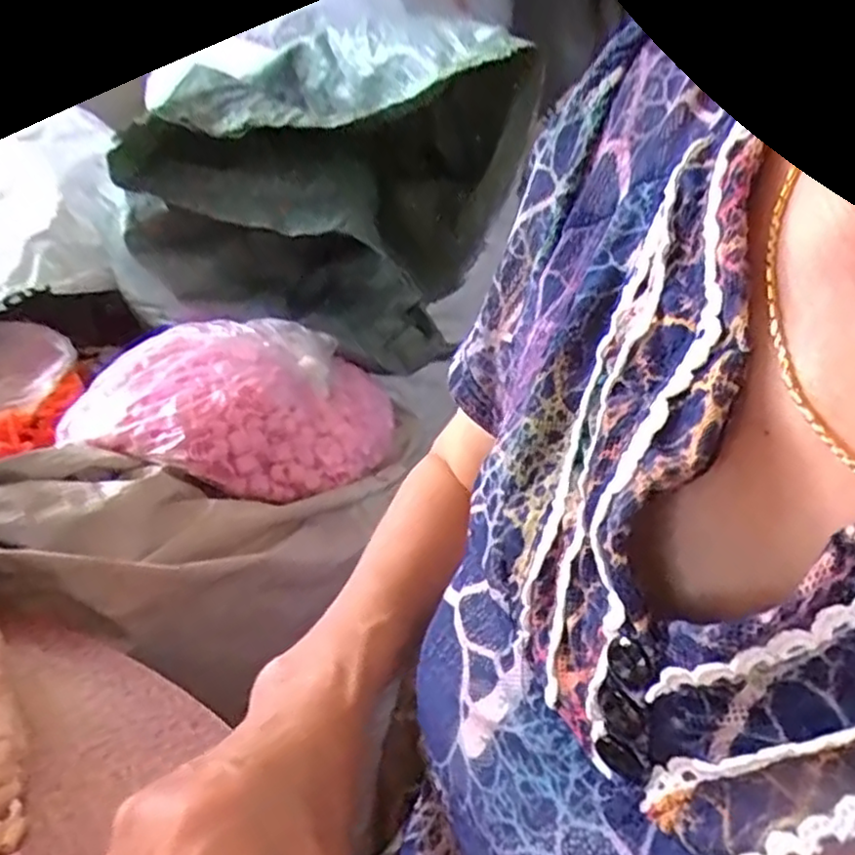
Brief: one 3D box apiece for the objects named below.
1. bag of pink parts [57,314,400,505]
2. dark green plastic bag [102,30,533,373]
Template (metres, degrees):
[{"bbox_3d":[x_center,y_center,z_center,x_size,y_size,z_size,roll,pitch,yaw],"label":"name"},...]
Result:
[{"bbox_3d":[-0.187,-0.022,0.652,0.276,0.106,0.226,8,21,9],"label":"bag of pink parts"},{"bbox_3d":[-0.134,-0.249,0.752,0.376,0.324,0.343,-3,22,-18],"label":"dark green plastic bag"}]

